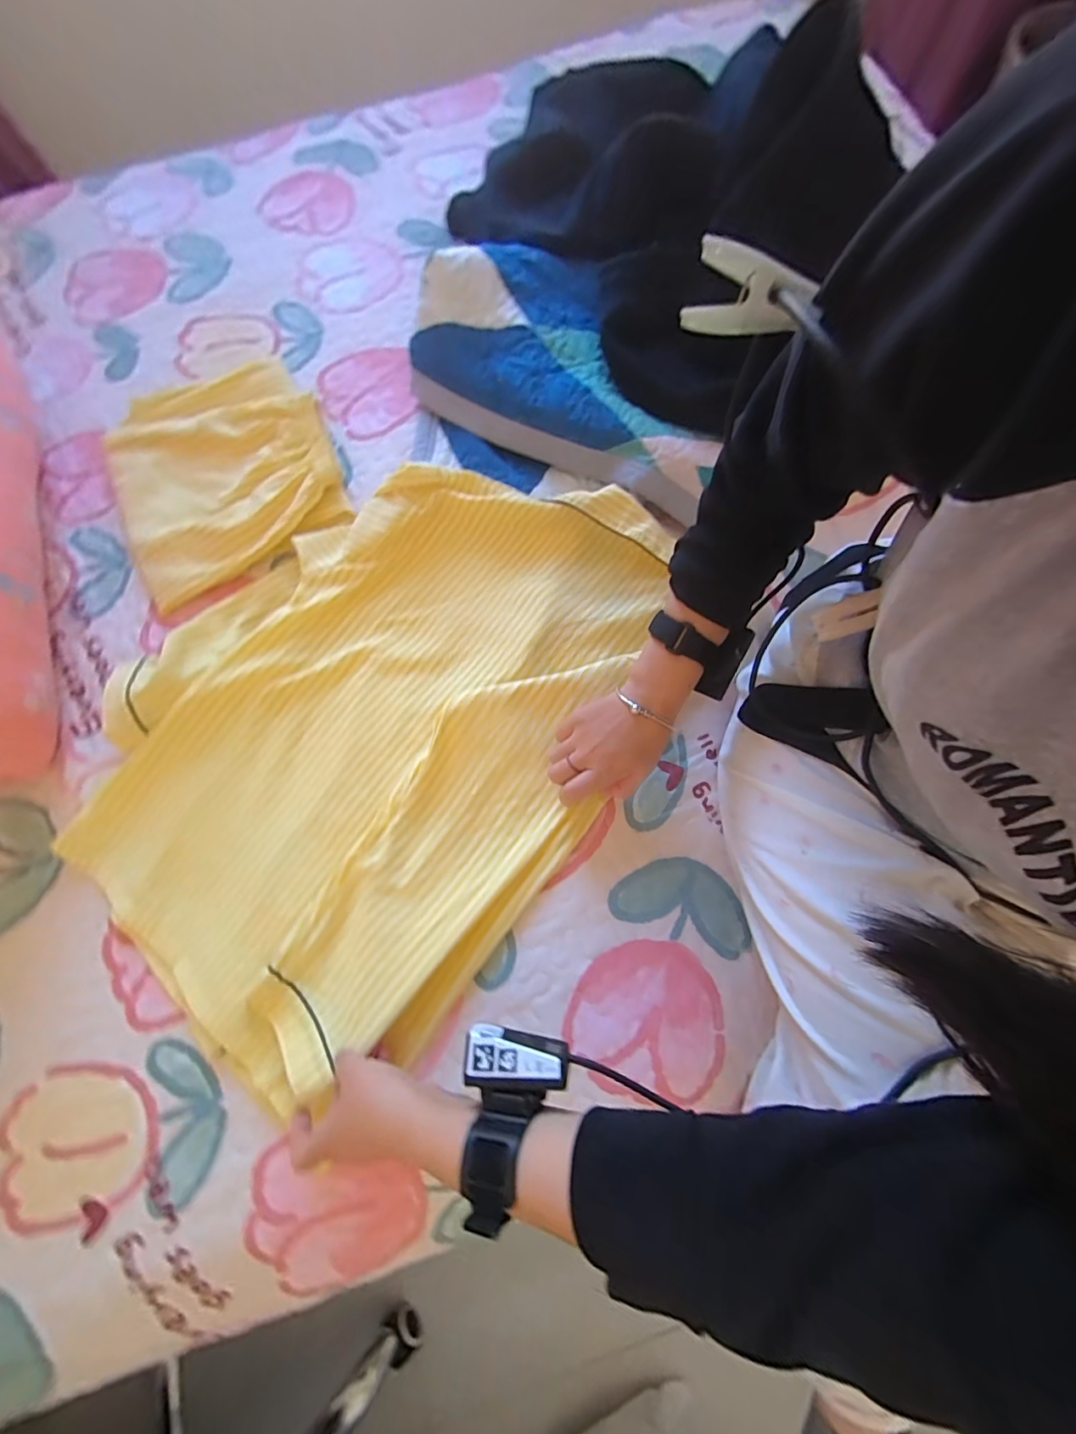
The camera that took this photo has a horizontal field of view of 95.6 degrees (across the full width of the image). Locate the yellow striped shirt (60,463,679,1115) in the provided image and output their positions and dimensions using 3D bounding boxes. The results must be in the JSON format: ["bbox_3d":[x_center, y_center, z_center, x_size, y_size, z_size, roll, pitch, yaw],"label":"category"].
[{"bbox_3d":[-0.145,-0.006,0.500,0.434,0.050,0.626,37,80,10],"label":"yellow striped shirt"}]

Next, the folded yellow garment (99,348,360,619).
[{"bbox_3d":[-0.387,-0.307,0.595,0.257,0.032,0.281,-29,76,-5],"label":"folded yellow garment"}]

